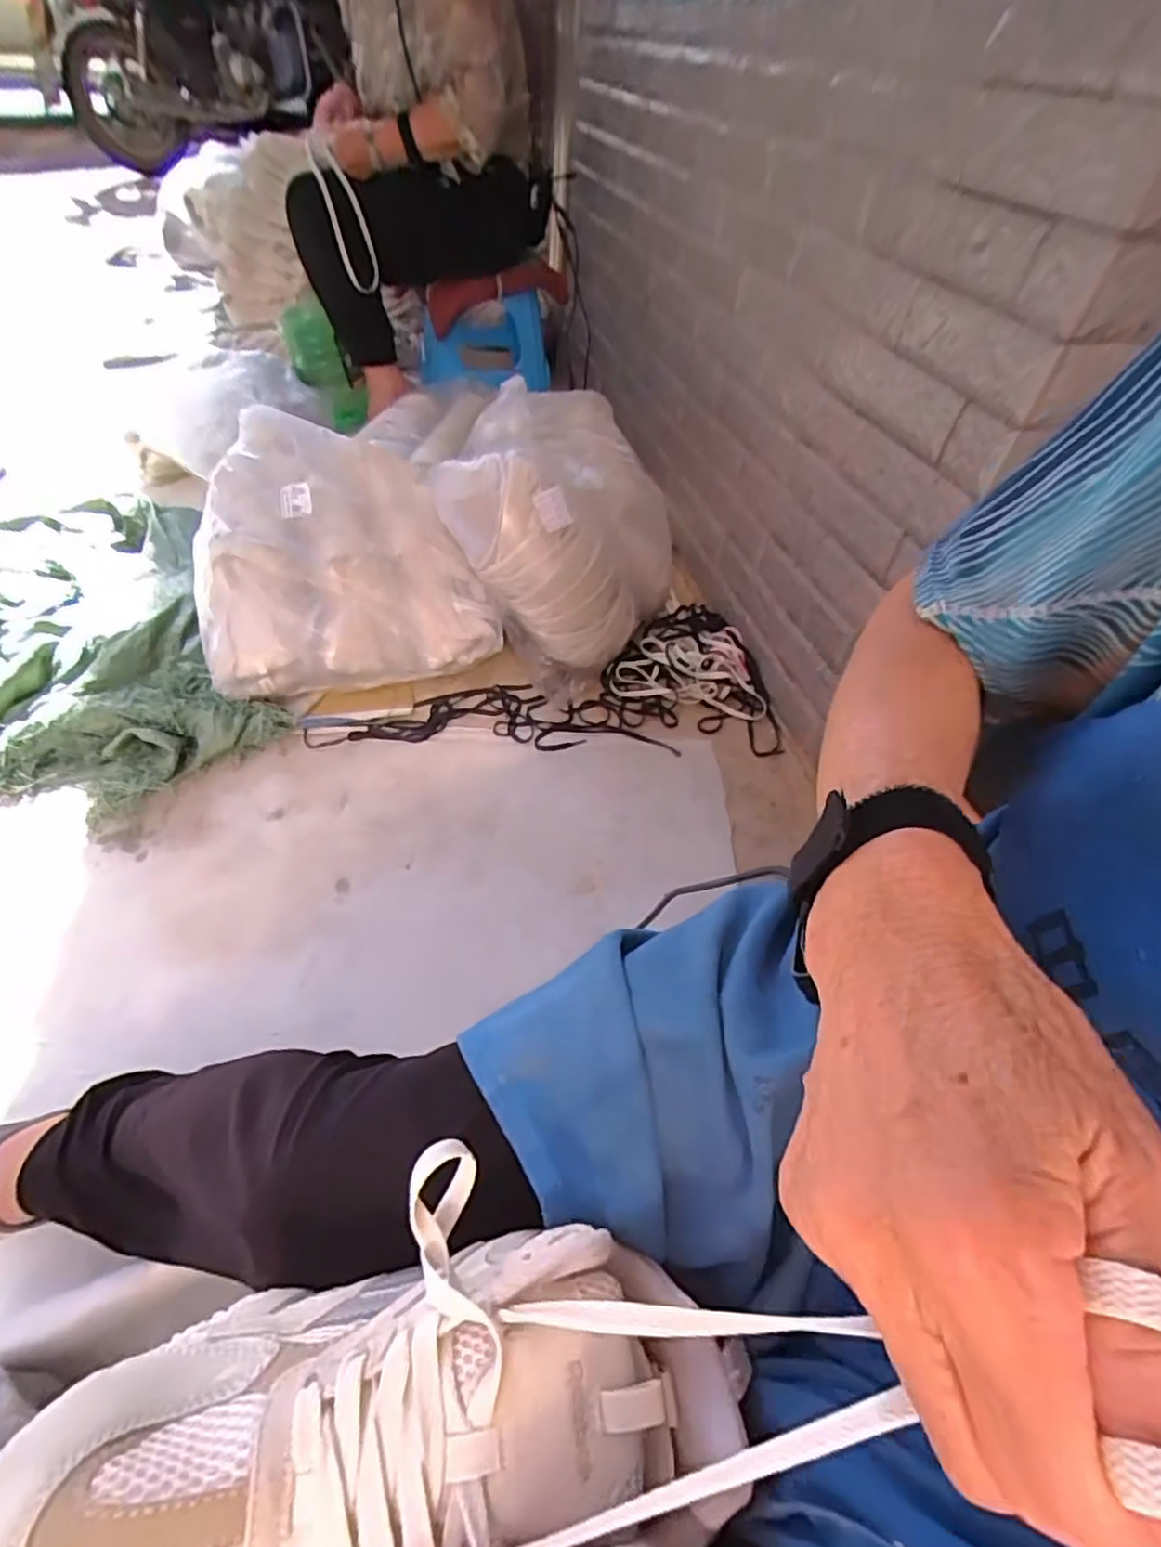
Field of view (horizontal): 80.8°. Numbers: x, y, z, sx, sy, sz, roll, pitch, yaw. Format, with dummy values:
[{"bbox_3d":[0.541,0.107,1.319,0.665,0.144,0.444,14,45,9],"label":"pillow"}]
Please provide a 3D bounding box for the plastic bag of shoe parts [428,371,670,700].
[{"bbox_3d":[-0.040,-0.368,1.064,0.341,0.297,0.359,31,52,20],"label":"plastic bag of shoe parts"}]

